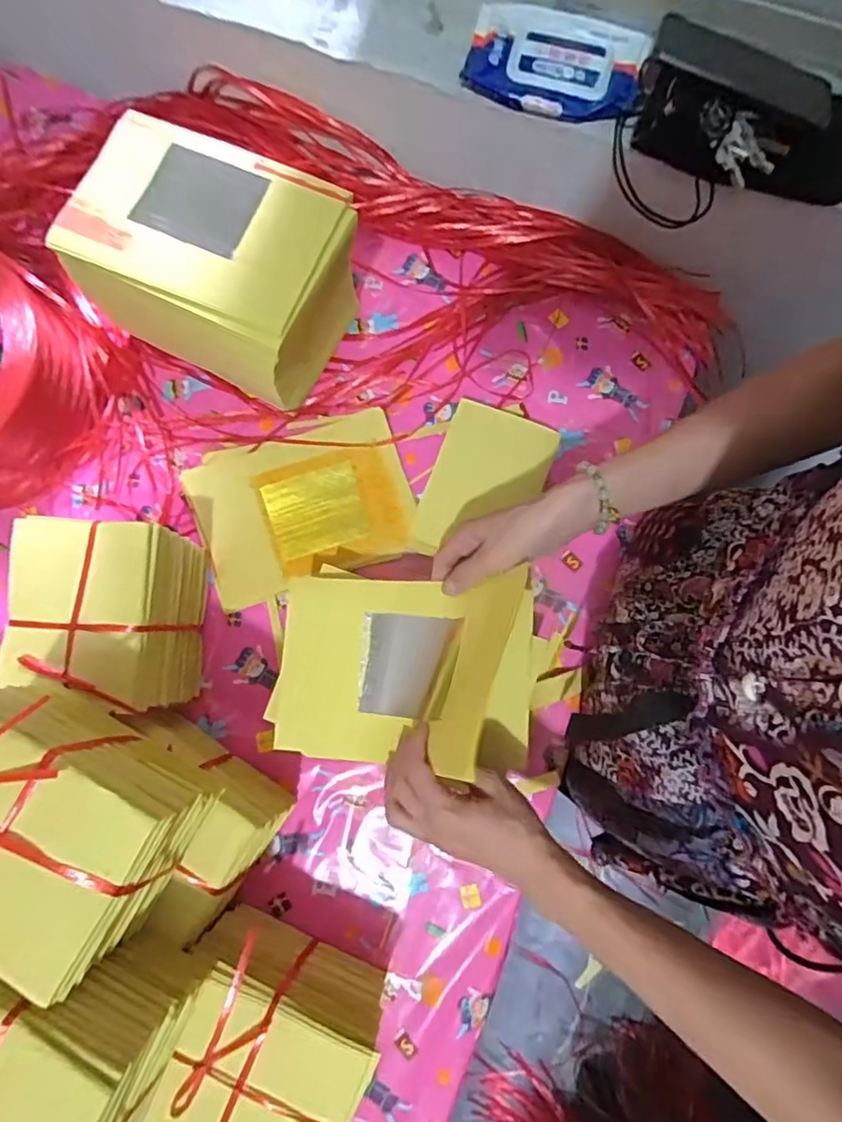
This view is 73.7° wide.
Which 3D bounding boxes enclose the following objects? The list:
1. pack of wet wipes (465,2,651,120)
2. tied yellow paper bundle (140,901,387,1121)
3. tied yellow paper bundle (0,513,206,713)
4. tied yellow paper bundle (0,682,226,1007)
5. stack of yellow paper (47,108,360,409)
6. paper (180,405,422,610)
[{"bbox_3d":[0.129,-0.483,0.544,0.167,0.031,0.092,18,81,4],"label":"pack of wet wipes"},{"bbox_3d":[-0.126,0.397,0.478,0.159,0.134,0.128,23,81,5],"label":"tied yellow paper bundle"},{"bbox_3d":[-0.288,0.053,0.541,0.128,0.143,0.160,3,80,1],"label":"tied yellow paper bundle"},{"bbox_3d":[-0.249,0.173,0.388,0.166,0.123,0.124,29,82,6],"label":"tied yellow paper bundle"},{"bbox_3d":[-0.203,-0.296,0.585,0.242,0.157,0.174,25,81,5],"label":"stack of yellow paper"},{"bbox_3d":[-0.130,-0.063,0.621,0.226,0.021,0.166,-18,84,-2],"label":"paper"}]

